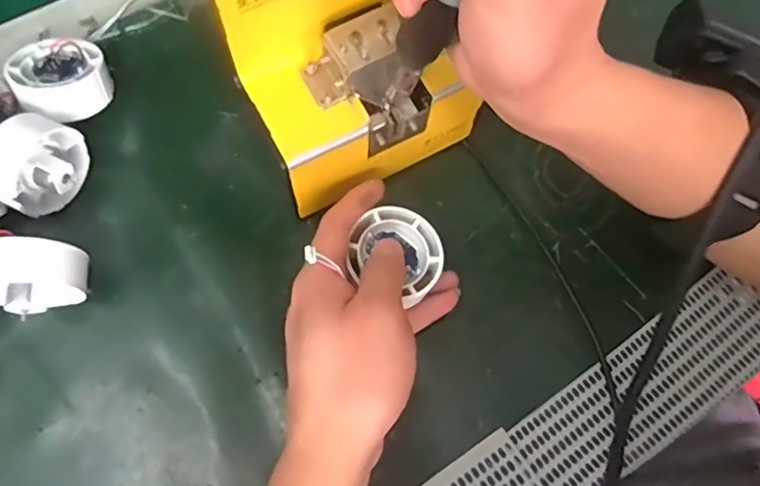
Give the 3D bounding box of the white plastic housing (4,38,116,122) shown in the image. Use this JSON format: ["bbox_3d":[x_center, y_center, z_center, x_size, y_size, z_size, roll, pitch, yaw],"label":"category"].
[{"bbox_3d":[-0.195,-0.100,0.351,0.052,0.025,0.052,3,54,-4],"label":"white plastic housing"}]

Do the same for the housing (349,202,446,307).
[{"bbox_3d":[0.011,0.003,0.308,0.049,0.015,0.047,0,73,-2],"label":"housing"}]

